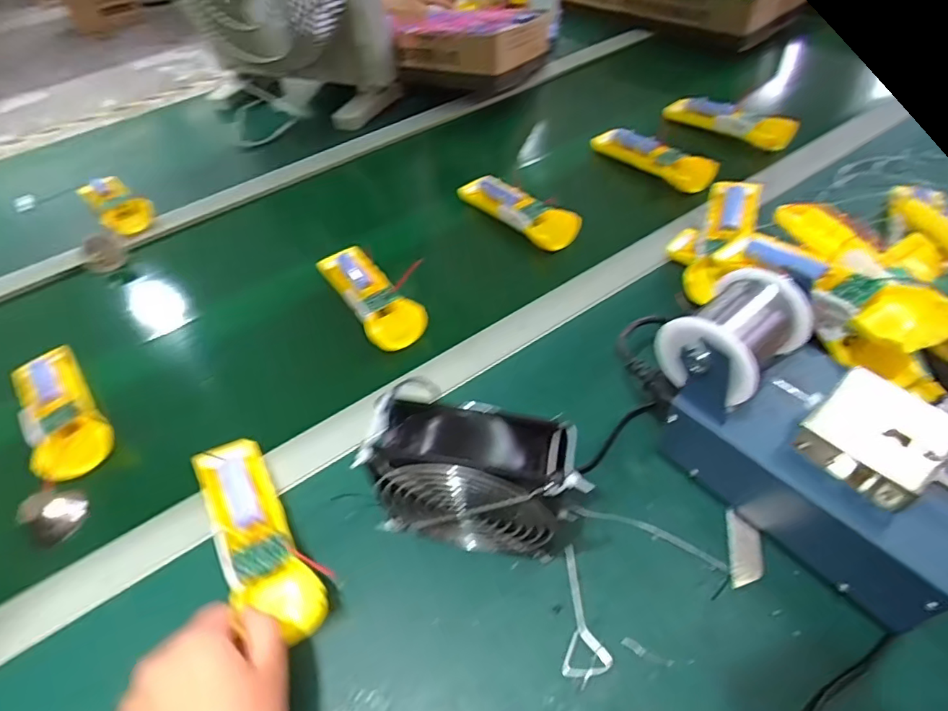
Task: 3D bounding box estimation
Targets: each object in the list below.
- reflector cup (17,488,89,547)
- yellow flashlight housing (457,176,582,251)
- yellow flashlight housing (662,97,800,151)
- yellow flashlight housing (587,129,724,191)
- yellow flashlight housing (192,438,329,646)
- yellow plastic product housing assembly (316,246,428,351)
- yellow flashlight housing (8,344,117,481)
[{"bbox_3d":[-0.335,0.125,0.418,0.030,0.029,0.043,17,54,19],"label":"reflector cup"},{"bbox_3d":[0.046,-0.177,0.624,0.051,0.027,0.174,-34,55,-21],"label":"yellow flashlight housing"},{"bbox_3d":[0.340,-0.320,0.709,0.038,0.044,0.186,-30,54,-17],"label":"yellow flashlight housing"},{"bbox_3d":[0.223,-0.252,0.663,0.163,0.030,0.043,30,59,27],"label":"yellow flashlight housing"},{"bbox_3d":[-0.157,0.125,0.376,0.047,0.027,0.163,-32,55,-18],"label":"yellow flashlight housing"},{"bbox_3d":[-0.108,-0.067,0.549,0.055,0.023,0.155,-29,53,-17],"label":"yellow plastic product housing assembly"},{"bbox_3d":[-0.380,0.046,0.479,0.054,0.023,0.169,-37,56,-23],"label":"yellow flashlight housing"}]

